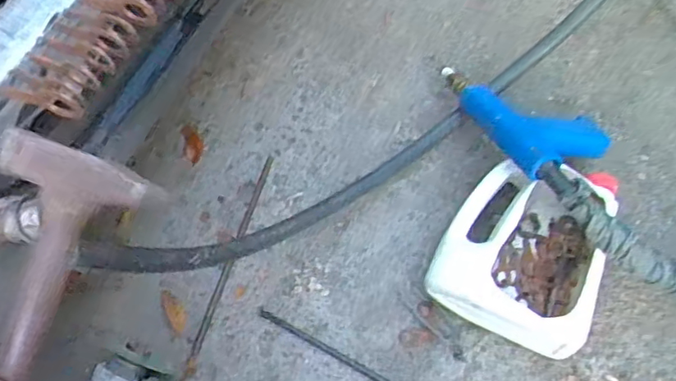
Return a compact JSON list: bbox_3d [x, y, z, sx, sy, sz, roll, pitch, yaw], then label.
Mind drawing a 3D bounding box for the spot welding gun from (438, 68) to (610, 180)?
[{"bbox_3d":[0.256,-0.103,0.782,0.111,0.067,0.223,-38,65,-18],"label":"spot welding gun"}]

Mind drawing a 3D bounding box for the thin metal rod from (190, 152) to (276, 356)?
[{"bbox_3d":[-0.135,0.076,0.733,0.011,0.004,0.293,12,61,10],"label":"thin metal rod"}]

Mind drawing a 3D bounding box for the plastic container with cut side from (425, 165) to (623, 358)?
[{"bbox_3d":[0.223,0.058,0.669,0.171,0.107,0.243,21,63,14],"label":"plastic container with cut side"}]

